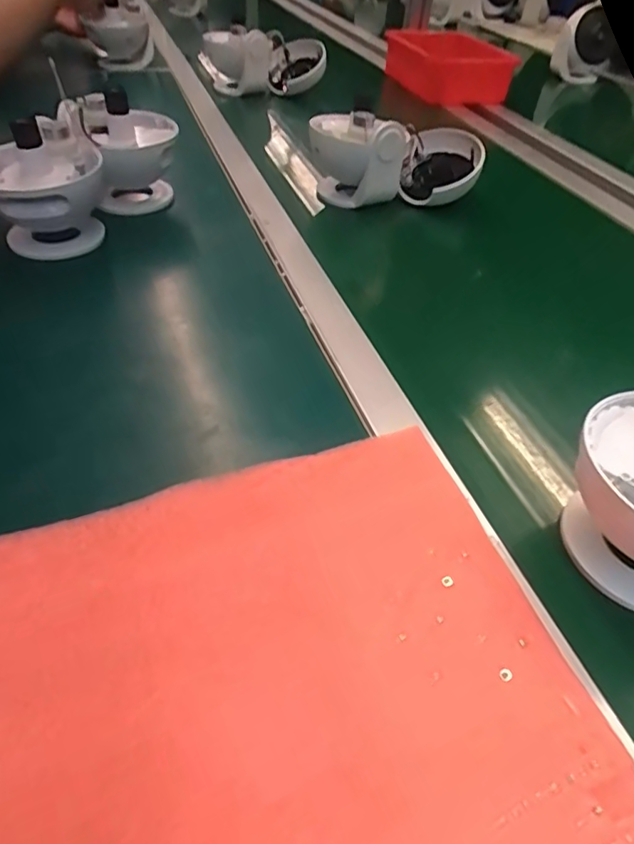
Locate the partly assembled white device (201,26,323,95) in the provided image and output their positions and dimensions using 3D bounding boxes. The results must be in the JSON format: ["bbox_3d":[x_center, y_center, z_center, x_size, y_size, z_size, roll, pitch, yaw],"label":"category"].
[{"bbox_3d":[-0.088,-0.638,0.966,0.202,0.108,0.114,-13,46,-16],"label":"partly assembled white device"}]

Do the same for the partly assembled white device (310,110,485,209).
[{"bbox_3d":[0.098,-0.326,0.663,0.206,0.096,0.109,-3,49,-12],"label":"partly assembled white device"}]

